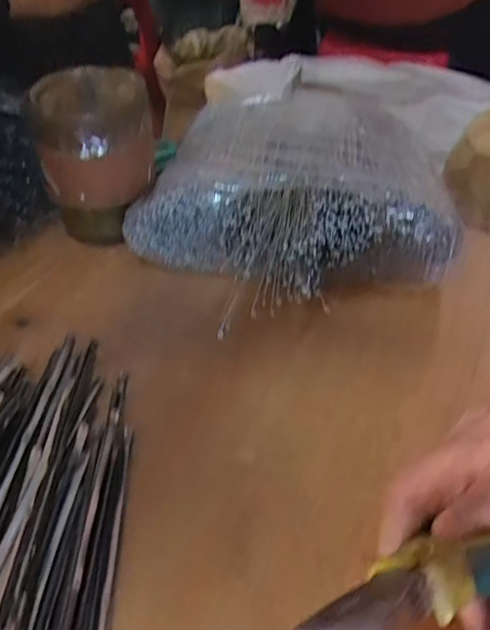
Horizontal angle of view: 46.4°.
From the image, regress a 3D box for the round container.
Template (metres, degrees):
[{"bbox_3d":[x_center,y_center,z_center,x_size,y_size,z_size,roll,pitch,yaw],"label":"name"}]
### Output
[{"bbox_3d":[-0.109,-0.114,0.429,0.082,0.112,0.085,-8,41,-10],"label":"round container"}]

